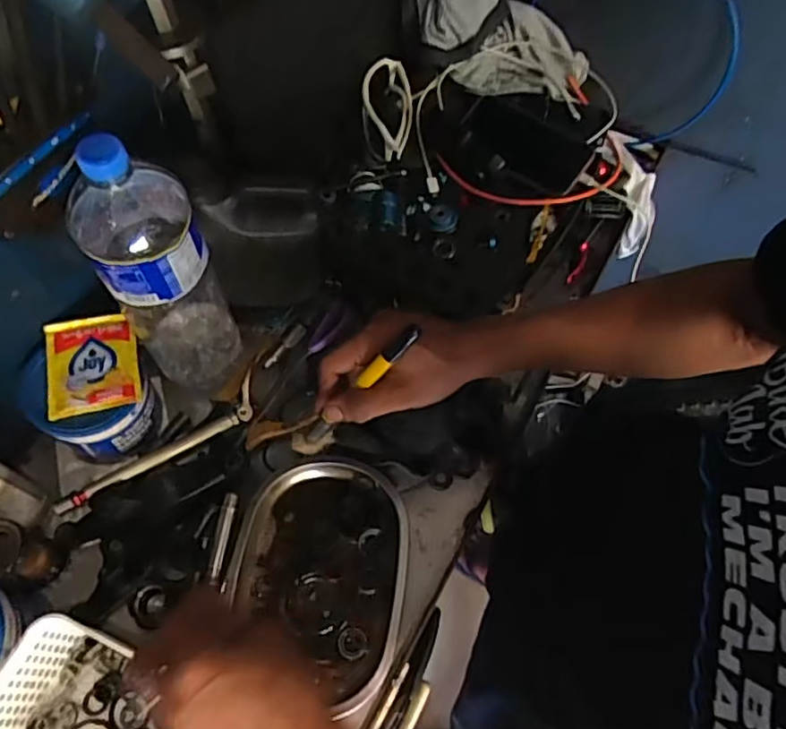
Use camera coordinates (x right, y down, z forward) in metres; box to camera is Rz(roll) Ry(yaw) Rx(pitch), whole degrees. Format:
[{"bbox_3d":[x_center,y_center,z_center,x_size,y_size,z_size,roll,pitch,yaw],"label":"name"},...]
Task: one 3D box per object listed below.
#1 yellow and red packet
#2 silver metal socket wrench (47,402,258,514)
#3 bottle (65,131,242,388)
[{"bbox_3d":[-0.278,-0.001,0.570,0.077,0.013,0.094,-14,65,-9],"label":"yellow and red packet"},{"bbox_3d":[-0.231,0.090,0.610,0.196,0.020,0.016,-29,68,-15],"label":"silver metal socket wrench"},{"bbox_3d":[-0.203,-0.077,0.543,0.088,0.305,0.092,-26,67,-14],"label":"bottle"}]

